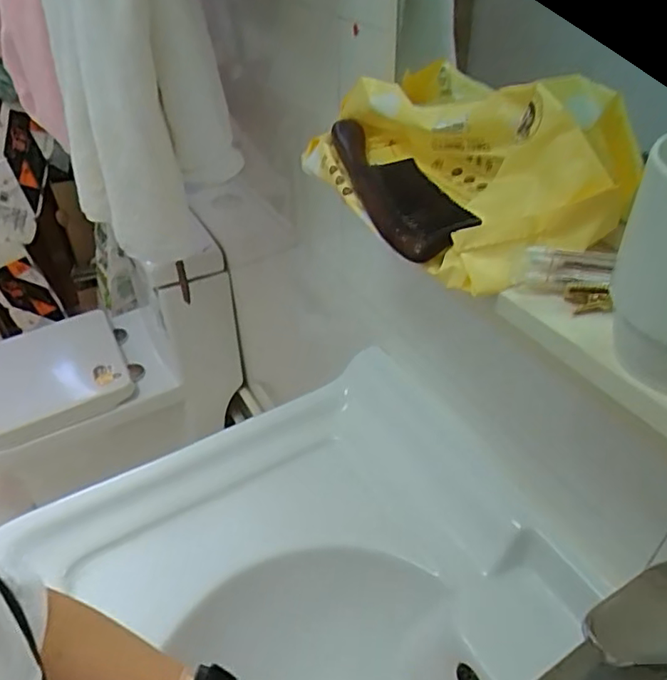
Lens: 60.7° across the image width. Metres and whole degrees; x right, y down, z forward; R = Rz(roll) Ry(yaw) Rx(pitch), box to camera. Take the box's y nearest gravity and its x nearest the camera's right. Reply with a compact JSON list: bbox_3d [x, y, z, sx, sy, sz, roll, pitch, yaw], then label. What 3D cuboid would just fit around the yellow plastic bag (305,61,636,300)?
[{"bbox_3d":[0.078,-0.134,0.388,0.133,0.080,0.241,-21,42,-21],"label":"yellow plastic bag"}]

